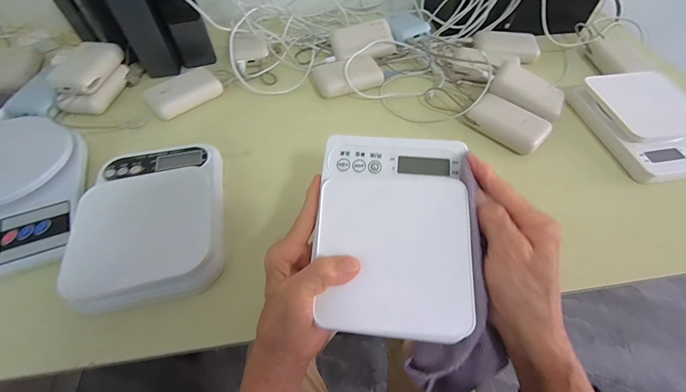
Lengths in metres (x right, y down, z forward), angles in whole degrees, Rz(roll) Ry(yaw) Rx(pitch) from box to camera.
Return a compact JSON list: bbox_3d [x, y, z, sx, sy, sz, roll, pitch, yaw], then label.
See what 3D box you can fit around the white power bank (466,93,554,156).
[{"bbox_3d":[0.224,-0.100,0.414,0.094,0.019,0.059,39,64,24],"label":"white power bank"}]

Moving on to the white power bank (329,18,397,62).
[{"bbox_3d":[0.034,-0.259,0.513,0.102,0.021,0.064,-11,85,-2],"label":"white power bank"}]

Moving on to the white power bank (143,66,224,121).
[{"bbox_3d":[-0.235,-0.156,0.458,0.102,0.020,0.058,-35,62,-21],"label":"white power bank"}]

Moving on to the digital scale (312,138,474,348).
[{"bbox_3d":[0.042,0.025,0.265,0.125,0.017,0.176,2,72,7],"label":"digital scale"}]

